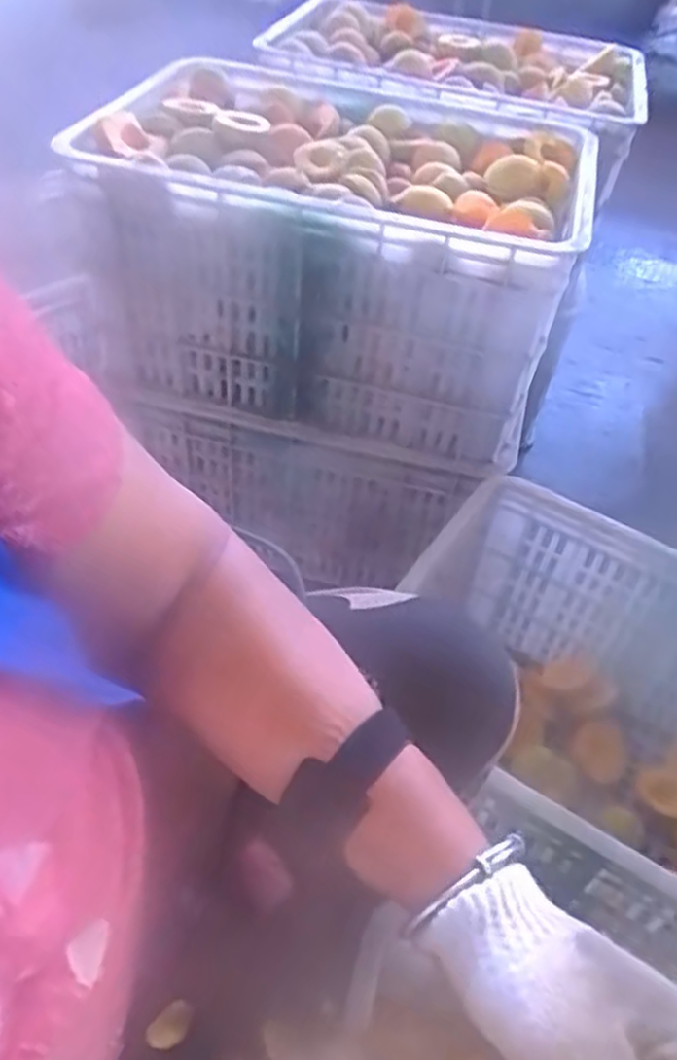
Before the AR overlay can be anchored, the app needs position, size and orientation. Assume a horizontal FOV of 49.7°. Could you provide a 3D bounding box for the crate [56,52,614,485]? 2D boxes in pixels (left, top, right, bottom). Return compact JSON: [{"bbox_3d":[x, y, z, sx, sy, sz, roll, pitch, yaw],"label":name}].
[{"bbox_3d":[0.009,-0.317,0.859,0.482,0.263,0.331,16,48,9],"label":"crate"}]

